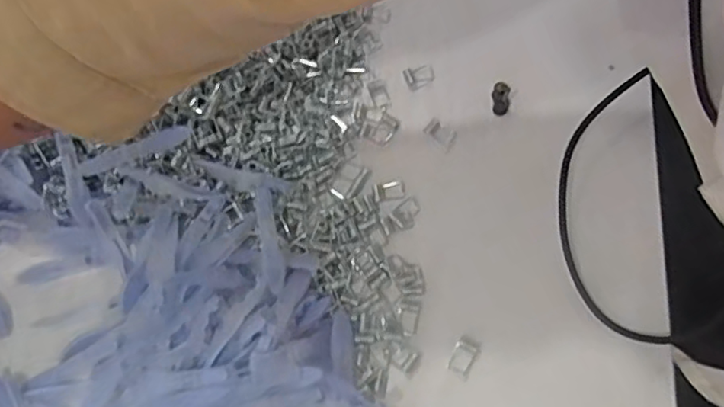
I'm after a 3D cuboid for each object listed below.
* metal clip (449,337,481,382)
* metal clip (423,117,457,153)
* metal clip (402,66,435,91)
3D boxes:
[{"bbox_3d":[0.068,0.102,0.407,0.016,0.004,0.026,25,72,15],"label":"metal clip"},{"bbox_3d":[0.061,-0.054,0.472,0.026,0.004,0.017,35,75,18],"label":"metal clip"},{"bbox_3d":[0.047,-0.104,0.497,0.025,0.004,0.020,-18,67,-2],"label":"metal clip"}]

